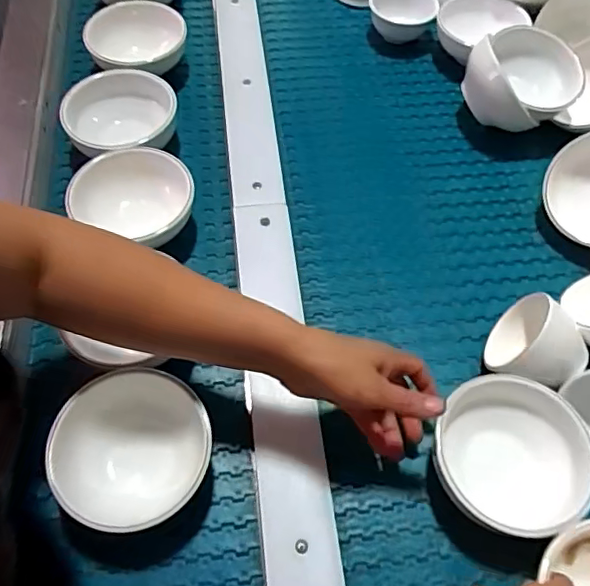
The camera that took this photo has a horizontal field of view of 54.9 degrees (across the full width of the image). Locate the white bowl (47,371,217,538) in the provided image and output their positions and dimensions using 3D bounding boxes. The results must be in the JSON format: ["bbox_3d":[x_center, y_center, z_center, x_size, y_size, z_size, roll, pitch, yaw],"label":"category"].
[{"bbox_3d":[-0.127,0.123,0.439,0.109,0.059,0.114,2,56,-2],"label":"white bowl"}]

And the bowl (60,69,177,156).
[{"bbox_3d":[-0.186,-0.185,0.610,0.114,0.044,0.113,-5,56,-7],"label":"bowl"}]

